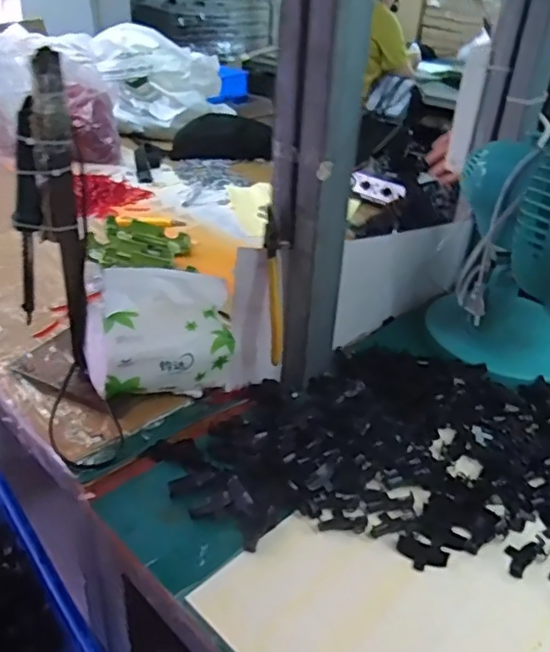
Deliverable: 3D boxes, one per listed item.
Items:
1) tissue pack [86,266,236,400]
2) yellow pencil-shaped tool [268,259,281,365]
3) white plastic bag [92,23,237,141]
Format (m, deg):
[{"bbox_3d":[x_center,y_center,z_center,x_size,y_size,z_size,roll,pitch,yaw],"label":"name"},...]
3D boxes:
[{"bbox_3d":[-0.114,0.012,0.607,0.141,0.128,0.074,-7,34,-16],"label":"tissue pack"},{"bbox_3d":[0.000,-0.014,0.596,0.011,0.104,0.009,-5,11,-12],"label":"yellow pencil-shaped tool"},{"bbox_3d":[-0.290,-0.605,1.482,0.283,0.209,0.228,-5,33,-13],"label":"white plastic bag"}]

